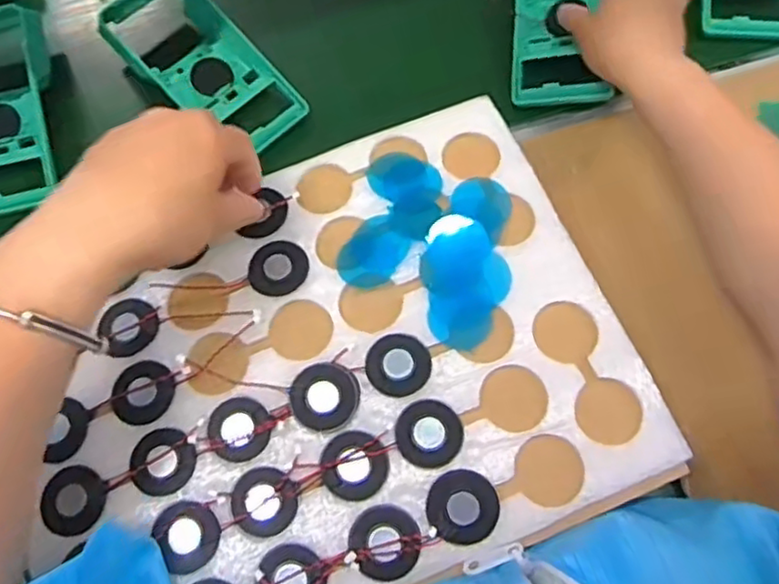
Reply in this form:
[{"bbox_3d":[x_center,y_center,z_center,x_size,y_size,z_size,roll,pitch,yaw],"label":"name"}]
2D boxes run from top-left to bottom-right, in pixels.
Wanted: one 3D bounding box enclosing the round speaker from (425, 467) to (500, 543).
[{"bbox_3d":[0.036,0.105,0.322,0.034,0.007,0.034,-19,68,-5],"label":"round speaker"}]

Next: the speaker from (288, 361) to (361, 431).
[{"bbox_3d":[-0.033,0.054,0.339,0.034,0.010,0.033,-1,68,3],"label":"speaker"}]

